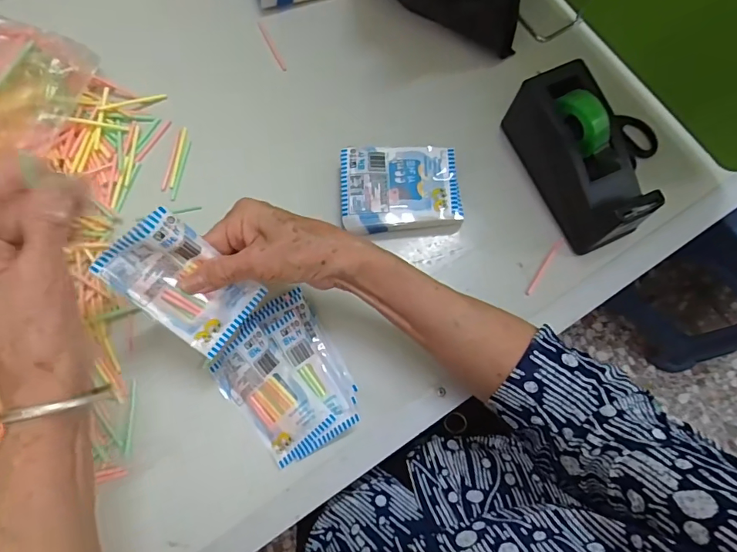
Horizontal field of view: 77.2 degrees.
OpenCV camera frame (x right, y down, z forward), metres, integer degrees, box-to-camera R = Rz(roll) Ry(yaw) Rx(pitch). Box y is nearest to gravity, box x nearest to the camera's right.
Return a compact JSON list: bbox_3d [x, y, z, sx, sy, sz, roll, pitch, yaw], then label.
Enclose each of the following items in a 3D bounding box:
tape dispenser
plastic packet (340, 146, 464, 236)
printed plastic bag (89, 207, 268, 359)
[{"bbox_3d":[0.182,-0.102,0.399,0.055,0.085,0.145,-25,77,-6],"label":"tape dispenser"},{"bbox_3d":[0.028,-0.077,0.421,0.104,0.031,0.077,-2,75,-2],"label":"plastic packet"},{"bbox_3d":[-0.127,0.007,0.324,0.062,0.013,0.101,-47,125,-7],"label":"printed plastic bag"}]

